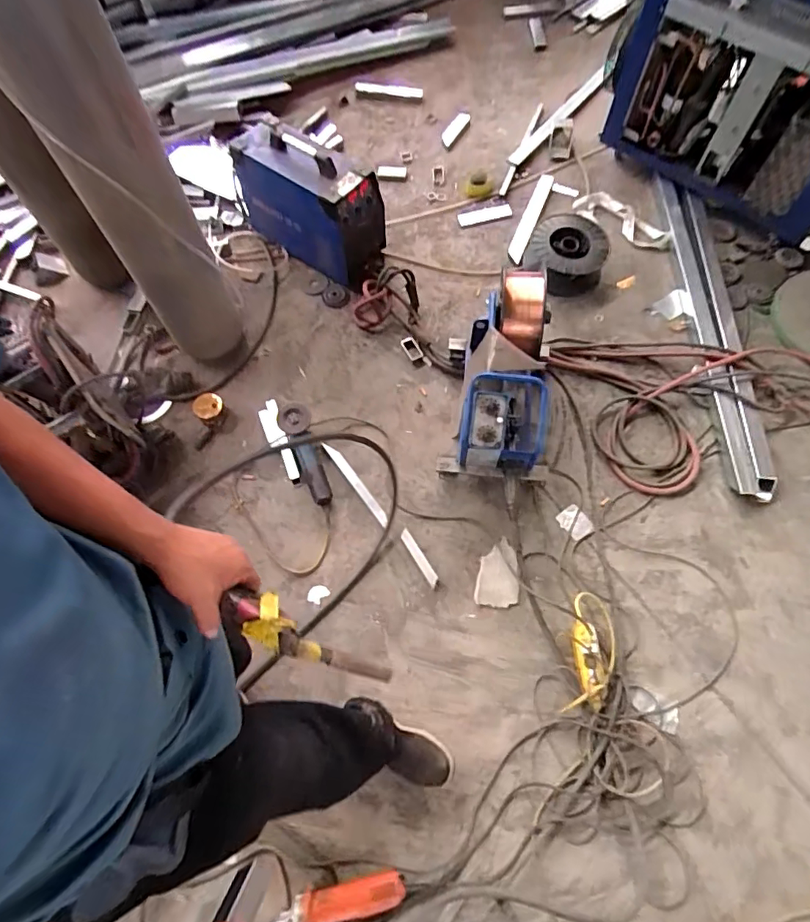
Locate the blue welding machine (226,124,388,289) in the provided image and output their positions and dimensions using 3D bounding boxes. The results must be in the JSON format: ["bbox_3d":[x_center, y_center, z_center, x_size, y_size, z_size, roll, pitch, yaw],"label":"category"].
[{"bbox_3d":[-0.286,-0.793,1.615,0.538,0.341,0.176,38,71,16],"label":"blue welding machine"}]

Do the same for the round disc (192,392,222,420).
[{"bbox_3d":[-0.571,-0.158,1.502,0.092,0.025,0.071,-5,99,10],"label":"round disc"}]

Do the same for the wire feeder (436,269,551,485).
[{"bbox_3d":[0.263,-0.187,1.352,0.302,0.371,0.464,7,66,4],"label":"wire feeder"}]

